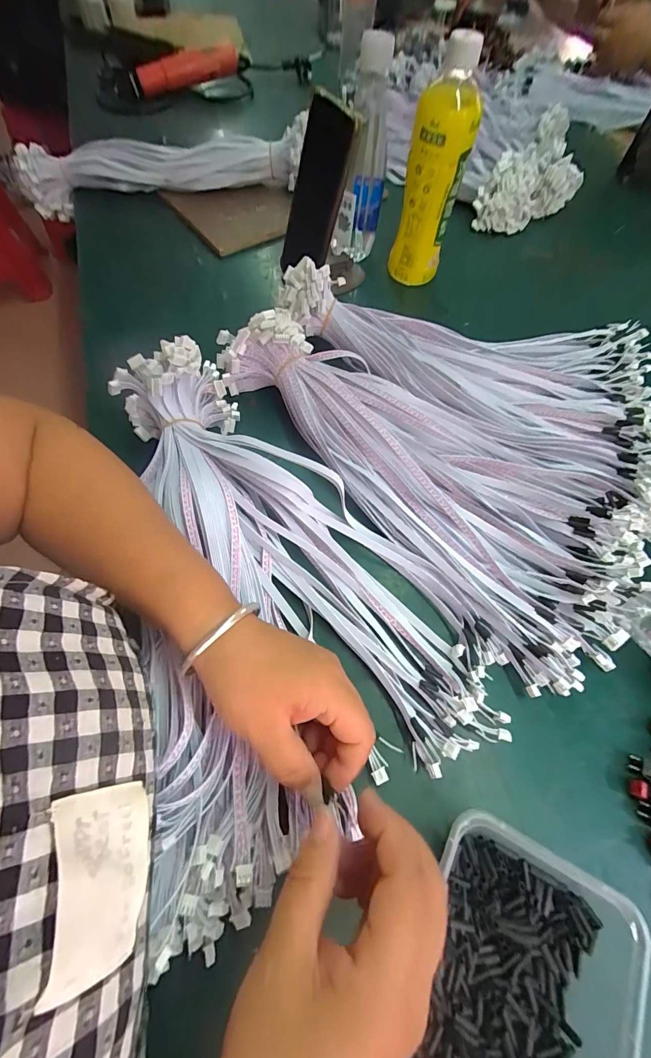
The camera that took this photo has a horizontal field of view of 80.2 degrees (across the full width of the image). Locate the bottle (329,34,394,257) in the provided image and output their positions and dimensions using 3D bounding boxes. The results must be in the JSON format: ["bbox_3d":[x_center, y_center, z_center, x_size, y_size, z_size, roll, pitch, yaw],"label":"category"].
[{"bbox_3d":[0.046,-0.426,0.454,0.061,0.207,0.069,-2,64,-3],"label":"bottle"}]

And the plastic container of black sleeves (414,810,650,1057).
[{"bbox_3d":[0.096,0.265,0.204,0.117,0.038,0.170,25,66,10],"label":"plastic container of black sleeves"}]

